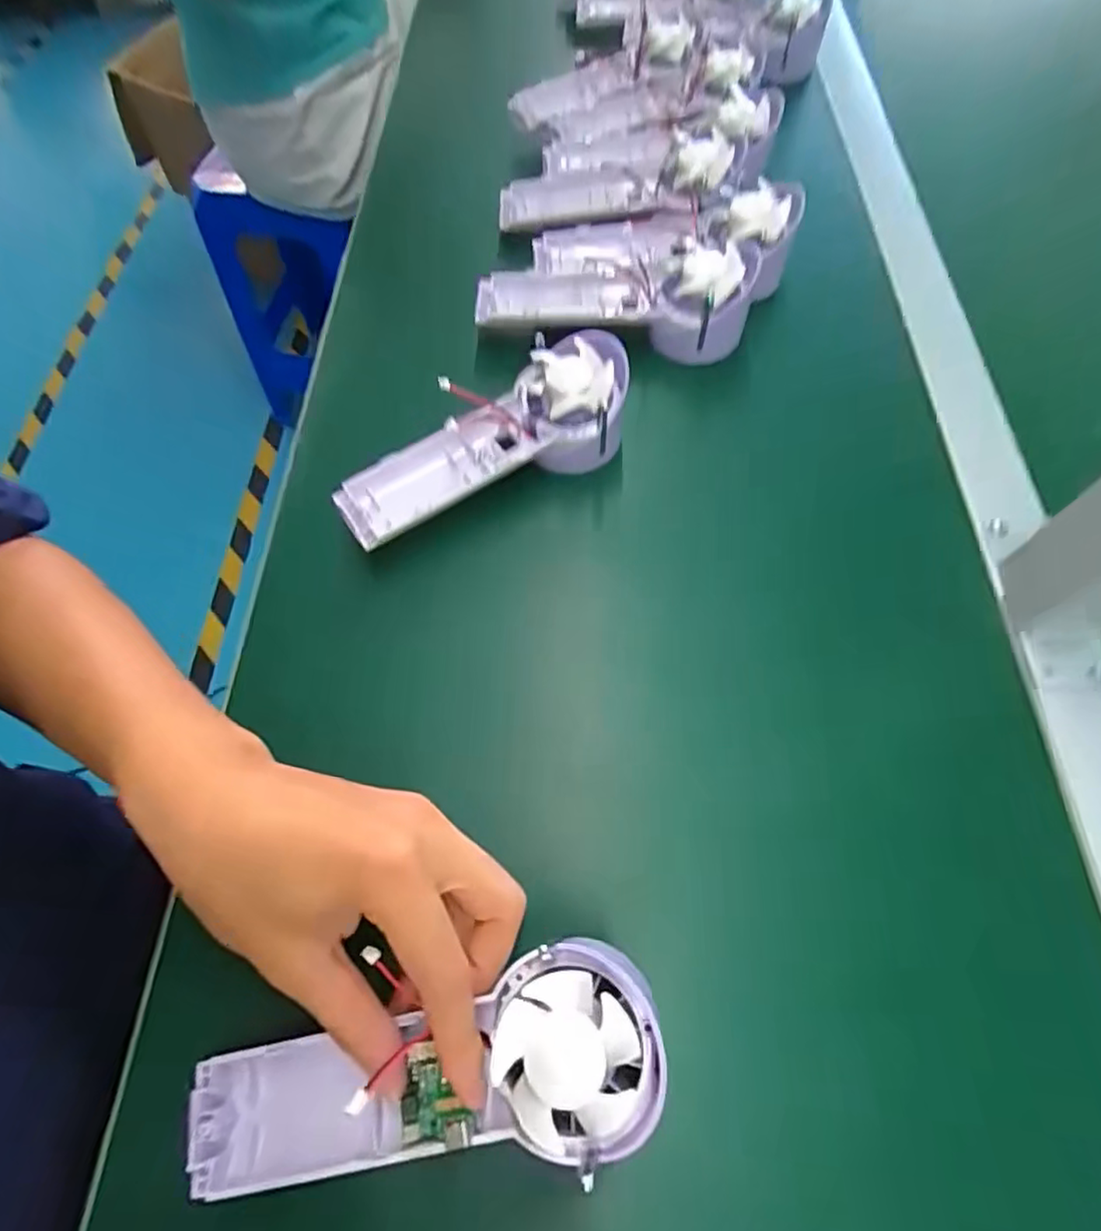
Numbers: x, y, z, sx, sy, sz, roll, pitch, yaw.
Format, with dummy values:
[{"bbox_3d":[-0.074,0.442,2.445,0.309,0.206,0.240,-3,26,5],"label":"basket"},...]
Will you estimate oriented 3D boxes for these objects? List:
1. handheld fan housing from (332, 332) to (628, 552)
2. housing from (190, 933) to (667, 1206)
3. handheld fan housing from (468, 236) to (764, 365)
[{"bbox_3d":[-0.036,-0.097,0.342,0.172,0.046,0.069,-24,65,-10],"label":"handheld fan housing"},{"bbox_3d":[-0.046,0.166,0.224,0.171,0.038,0.063,-19,63,12],"label":"housing"},{"bbox_3d":[0.042,-0.205,0.400,0.179,0.040,0.072,2,64,3],"label":"handheld fan housing"}]

